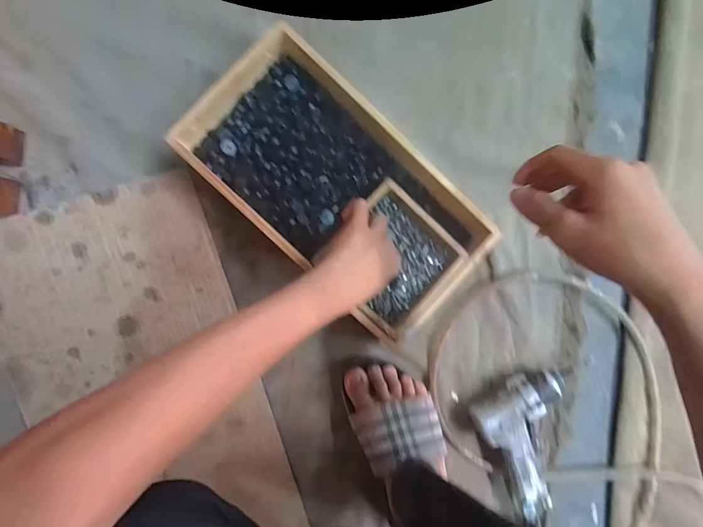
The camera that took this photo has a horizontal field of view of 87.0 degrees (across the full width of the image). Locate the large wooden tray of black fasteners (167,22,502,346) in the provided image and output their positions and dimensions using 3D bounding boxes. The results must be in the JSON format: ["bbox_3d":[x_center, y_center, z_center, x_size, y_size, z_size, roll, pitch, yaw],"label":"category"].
[{"bbox_3d":[-0.015,-0.091,0.468,0.353,0.079,0.193,43,87,-4],"label":"large wooden tray of black fasteners"}]

